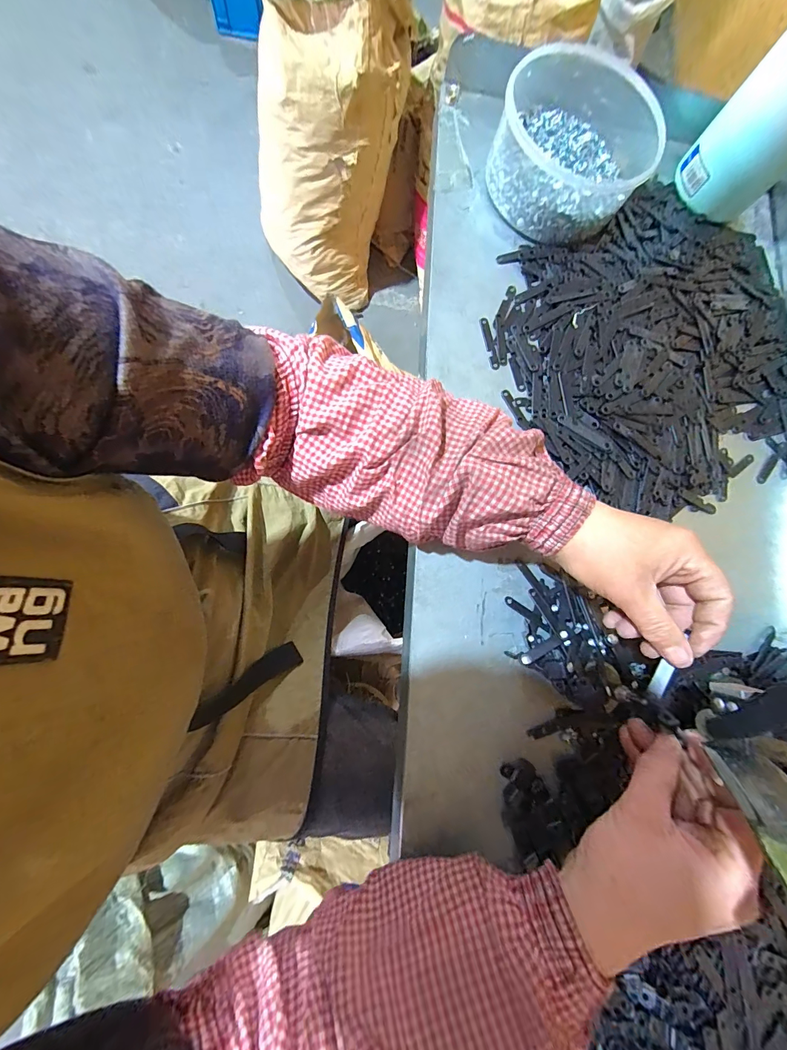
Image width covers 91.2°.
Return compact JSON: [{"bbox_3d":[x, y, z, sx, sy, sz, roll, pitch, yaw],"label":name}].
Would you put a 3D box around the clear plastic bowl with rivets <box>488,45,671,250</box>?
[{"bbox_3d":[0.174,-0.366,0.368,0.143,0.066,0.157,1,80,-8],"label":"clear plastic bowl with rivets"}]

